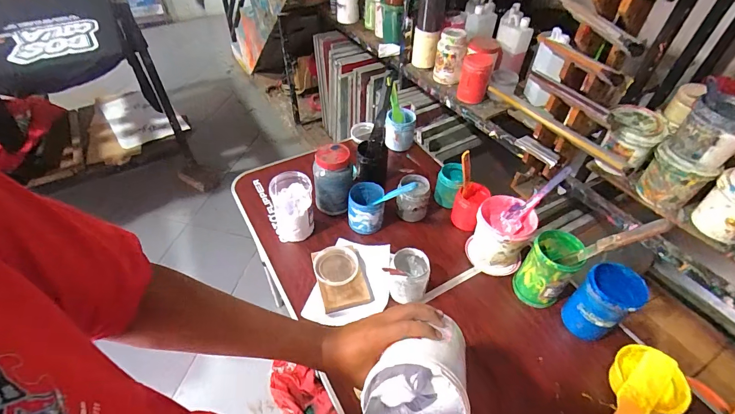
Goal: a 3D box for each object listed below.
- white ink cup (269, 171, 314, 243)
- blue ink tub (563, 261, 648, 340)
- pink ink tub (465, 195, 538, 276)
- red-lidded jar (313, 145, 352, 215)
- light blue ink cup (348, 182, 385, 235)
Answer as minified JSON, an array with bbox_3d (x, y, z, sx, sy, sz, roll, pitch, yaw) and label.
[{"bbox_3d":[-0.179,0.001,0.880,0.095,0.136,0.097,-4,47,-5],"label":"white ink cup"},{"bbox_3d":[0.467,0.193,0.731,0.104,0.153,0.096,-26,53,-23],"label":"blue ink tub"},{"bbox_3d":[0.309,0.068,0.853,0.122,0.131,0.127,1,47,-1],"label":"pink ink tub"},{"bbox_3d":[-0.087,-0.071,0.927,0.101,0.170,0.083,0,47,-2],"label":"red-lidded jar"},{"bbox_3d":[-0.003,0.002,0.923,0.090,0.093,0.092,2,47,1],"label":"light blue ink cup"}]

